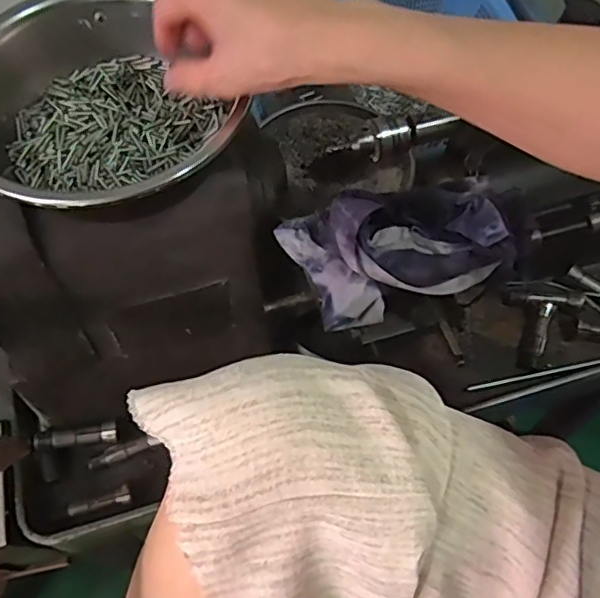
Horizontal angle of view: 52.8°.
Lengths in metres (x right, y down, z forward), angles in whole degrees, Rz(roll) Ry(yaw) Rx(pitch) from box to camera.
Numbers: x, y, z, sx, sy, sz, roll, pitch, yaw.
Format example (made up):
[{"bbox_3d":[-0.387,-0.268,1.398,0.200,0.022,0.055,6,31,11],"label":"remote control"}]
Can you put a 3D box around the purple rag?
[{"bbox_3d":[0.070,-0.044,0.442,0.153,0.066,0.093,-15,63,-7],"label":"purple rag"}]

